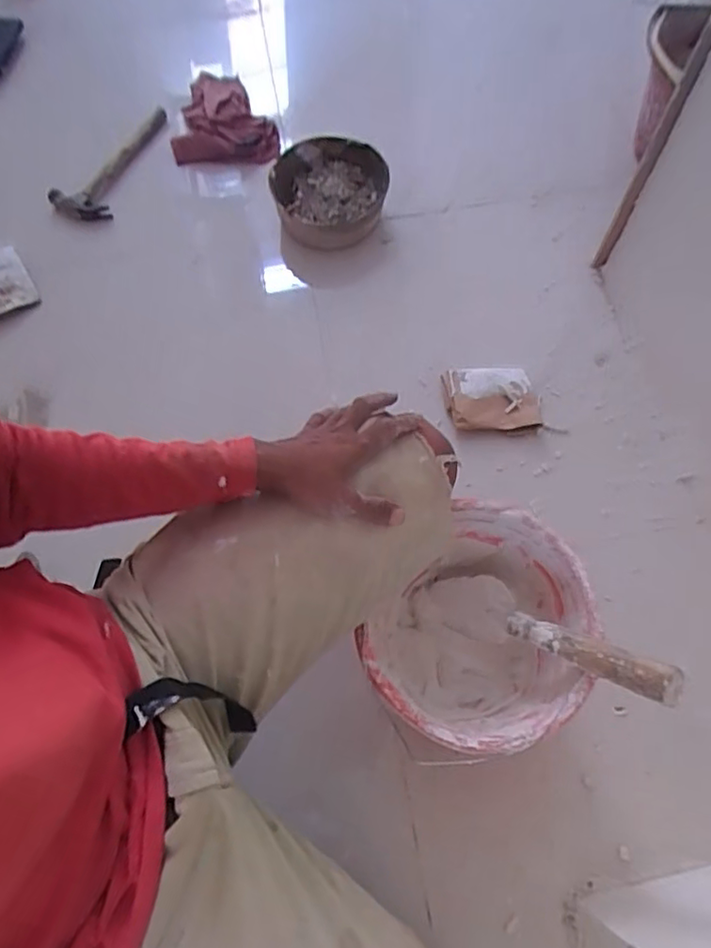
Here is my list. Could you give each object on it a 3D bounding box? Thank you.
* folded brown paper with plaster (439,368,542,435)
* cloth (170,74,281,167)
[{"bbox_3d":[0.195,-0.108,0.889,0.135,0.025,0.103,5,67,3],"label":"folded brown paper with plaster"},{"bbox_3d":[-0.236,-0.663,1.150,0.191,0.044,0.222,0,67,1],"label":"cloth"}]

